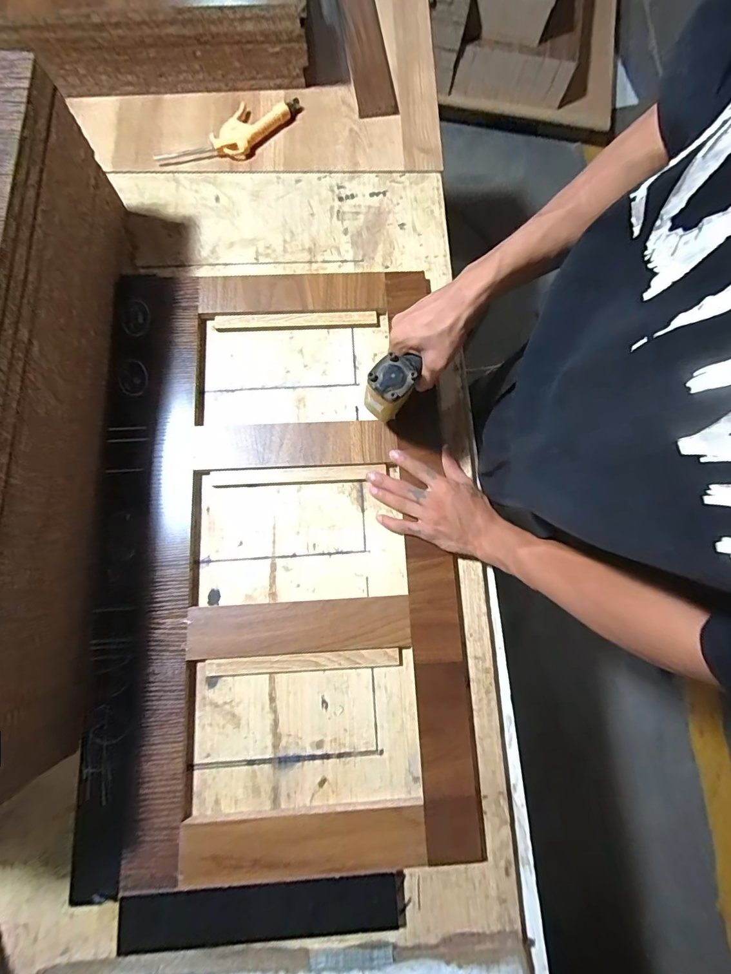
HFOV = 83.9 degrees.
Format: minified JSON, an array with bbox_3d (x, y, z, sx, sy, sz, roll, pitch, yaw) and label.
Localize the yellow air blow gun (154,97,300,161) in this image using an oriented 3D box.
[{"bbox_3d":[-0.206,-0.559,0.645,0.237,0.022,0.074,-39,82,-9],"label":"yellow air blow gun"}]

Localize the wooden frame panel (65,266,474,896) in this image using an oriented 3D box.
[{"bbox_3d":[-0.112,0.057,0.527,0.446,0.021,0.749,-3,78,-2],"label":"wooden frame panel"}]

